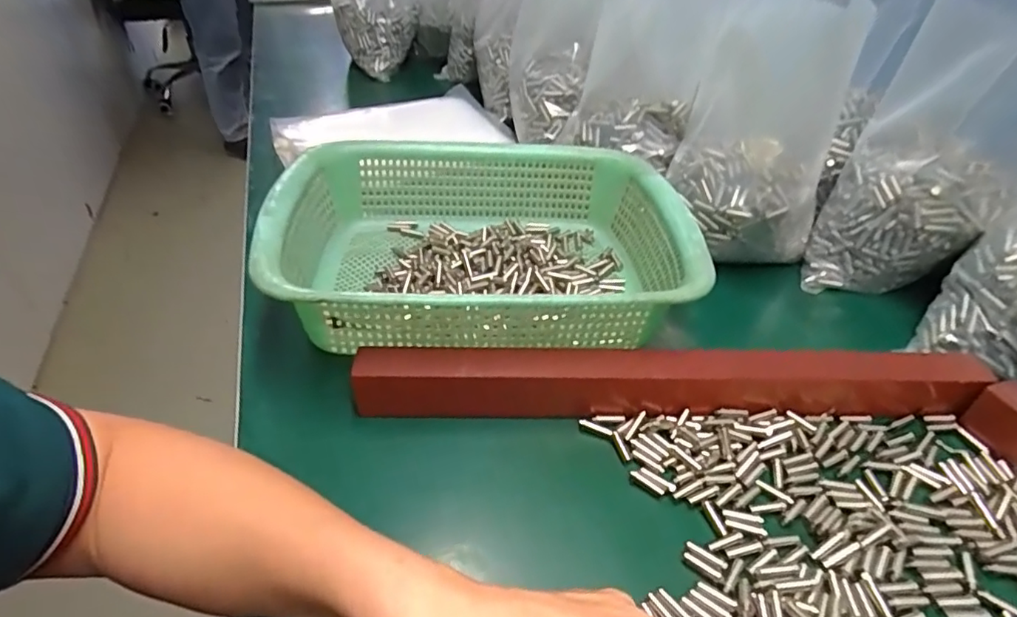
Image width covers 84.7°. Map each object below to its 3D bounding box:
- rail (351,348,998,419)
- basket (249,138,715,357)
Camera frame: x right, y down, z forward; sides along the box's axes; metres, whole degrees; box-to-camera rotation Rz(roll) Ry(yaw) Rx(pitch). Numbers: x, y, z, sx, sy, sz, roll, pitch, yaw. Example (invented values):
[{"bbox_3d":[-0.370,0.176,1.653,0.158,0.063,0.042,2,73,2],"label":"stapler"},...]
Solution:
[{"bbox_3d":[0.099,0.047,0.354,0.381,0.035,0.027,0,41,-1],"label":"rail"},{"bbox_3d":[-0.019,-0.052,0.427,0.293,0.078,0.219,-3,41,-4],"label":"basket"}]

